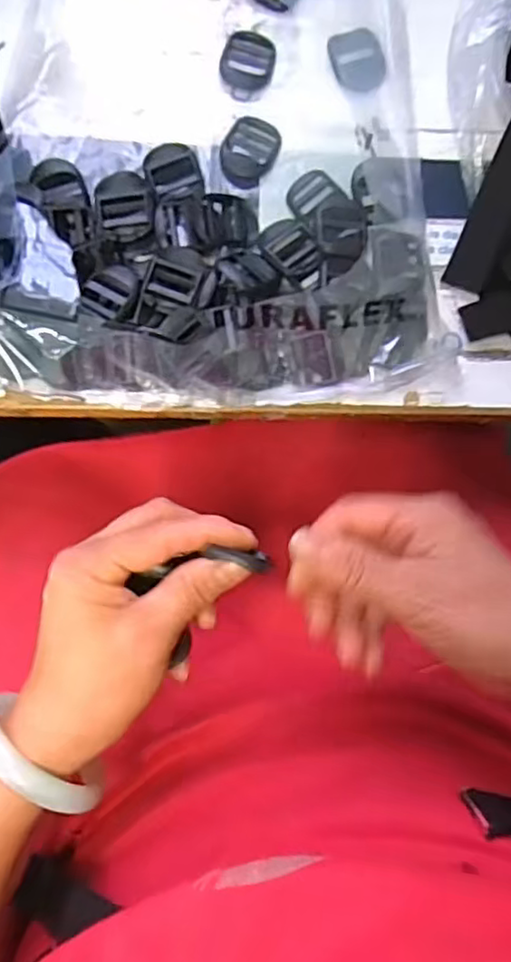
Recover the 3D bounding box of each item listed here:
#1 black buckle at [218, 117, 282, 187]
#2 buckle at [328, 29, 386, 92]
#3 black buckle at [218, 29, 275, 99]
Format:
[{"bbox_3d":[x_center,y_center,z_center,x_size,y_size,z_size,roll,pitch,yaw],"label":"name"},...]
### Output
[{"bbox_3d":[-0.004,-0.198,0.387,0.032,0.006,0.044,29,83,1],"label":"black buckle"},{"bbox_3d":[0.064,-0.261,0.396,0.029,0.005,0.040,-23,85,-5],"label":"buckle"},{"bbox_3d":[-0.005,-0.257,0.395,0.032,0.004,0.041,9,83,-2],"label":"black buckle"}]

